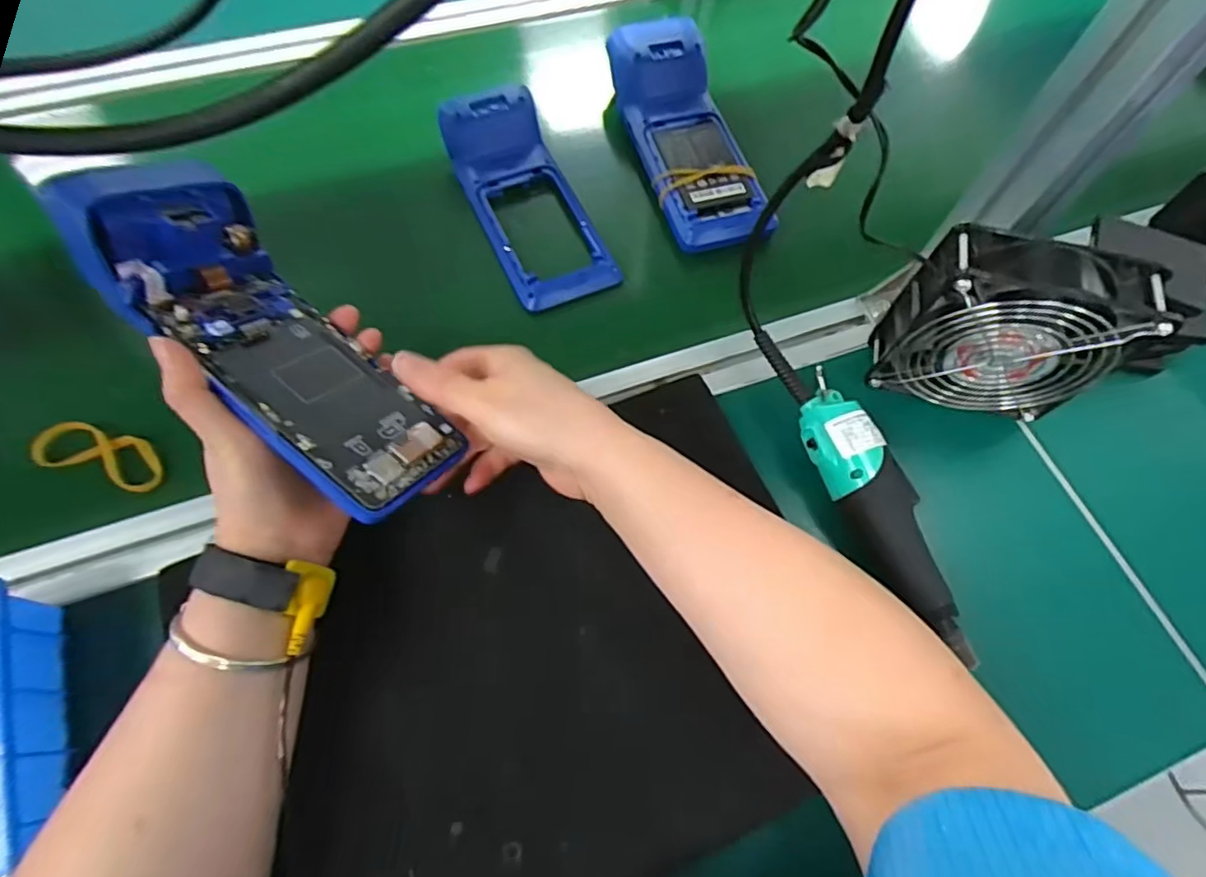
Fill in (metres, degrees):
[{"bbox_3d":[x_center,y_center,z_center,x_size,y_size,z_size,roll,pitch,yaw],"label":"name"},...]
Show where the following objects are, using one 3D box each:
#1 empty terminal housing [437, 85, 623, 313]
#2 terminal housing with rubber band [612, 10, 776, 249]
[{"bbox_3d":[-0.064,-0.198,0.480,0.082,0.038,0.215,-22,69,-12],"label":"empty terminal housing"},{"bbox_3d":[0.070,-0.260,0.503,0.082,0.052,0.219,-15,67,-9],"label":"terminal housing with rubber band"}]

